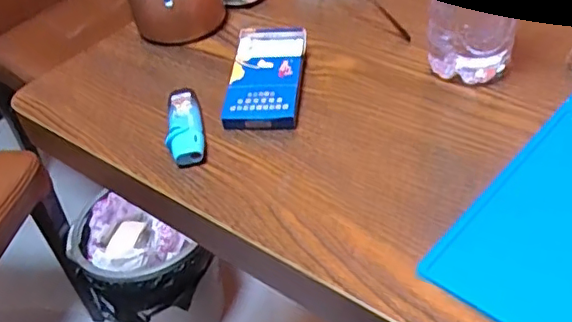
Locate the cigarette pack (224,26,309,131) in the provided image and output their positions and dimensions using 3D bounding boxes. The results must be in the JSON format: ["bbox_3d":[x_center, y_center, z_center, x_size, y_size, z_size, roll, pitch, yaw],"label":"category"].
[{"bbox_3d":[-0.014,-0.069,0.482,0.055,0.025,0.113,0,42,8],"label":"cigarette pack"}]

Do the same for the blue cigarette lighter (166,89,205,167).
[{"bbox_3d":[-0.075,-0.026,0.447,0.025,0.018,0.080,-10,41,-2],"label":"blue cigarette lighter"}]

